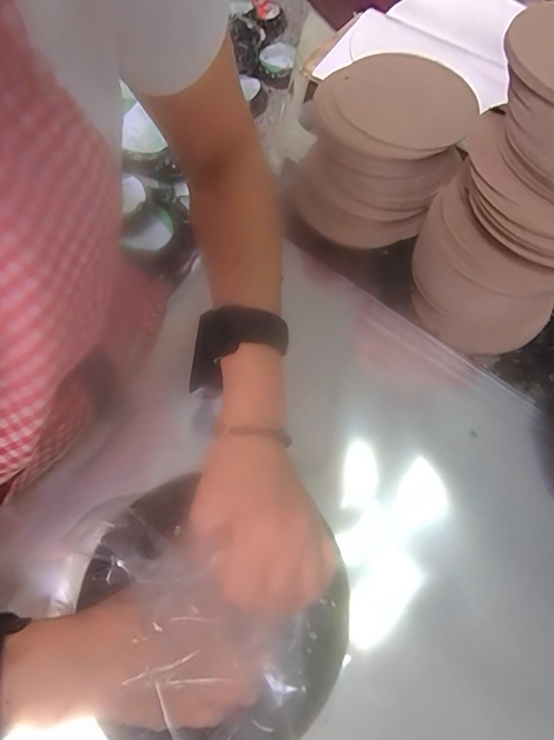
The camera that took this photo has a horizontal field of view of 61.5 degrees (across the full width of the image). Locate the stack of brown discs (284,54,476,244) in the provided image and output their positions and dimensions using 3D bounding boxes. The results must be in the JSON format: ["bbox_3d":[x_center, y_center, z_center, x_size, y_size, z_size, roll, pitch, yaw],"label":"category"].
[{"bbox_3d":[0.108,-0.227,0.501,0.140,0.136,0.136,23,66,9],"label":"stack of brown discs"}]

